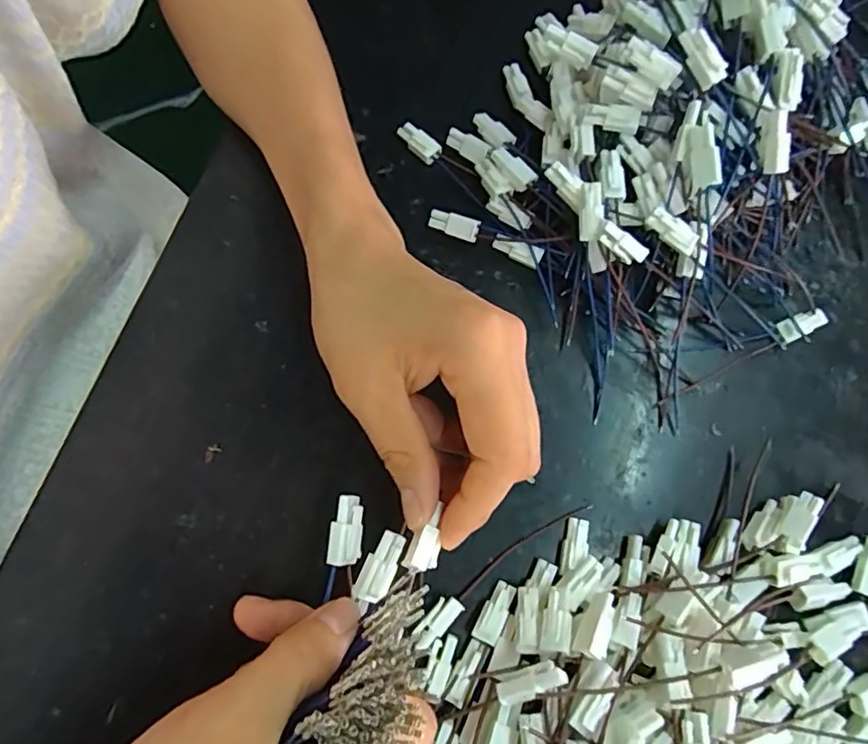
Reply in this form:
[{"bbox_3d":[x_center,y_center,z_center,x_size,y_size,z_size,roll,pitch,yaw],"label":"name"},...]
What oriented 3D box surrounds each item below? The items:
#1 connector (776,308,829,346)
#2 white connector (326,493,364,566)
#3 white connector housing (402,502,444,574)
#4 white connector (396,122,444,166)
[{"bbox_3d":[0.178,-0.023,0.287,0.025,0.009,0.011,-25,75,-9],"label":"connector"},{"bbox_3d":[-0.032,0.059,0.218,0.012,0.004,0.024,4,73,0],"label":"white connector"},{"bbox_3d":[-0.003,0.061,0.207,0.011,0.005,0.018,22,73,6],"label":"white connector housing"},{"bbox_3d":[-0.009,-0.121,0.310,0.026,0.008,0.011,37,76,9],"label":"white connector"}]

